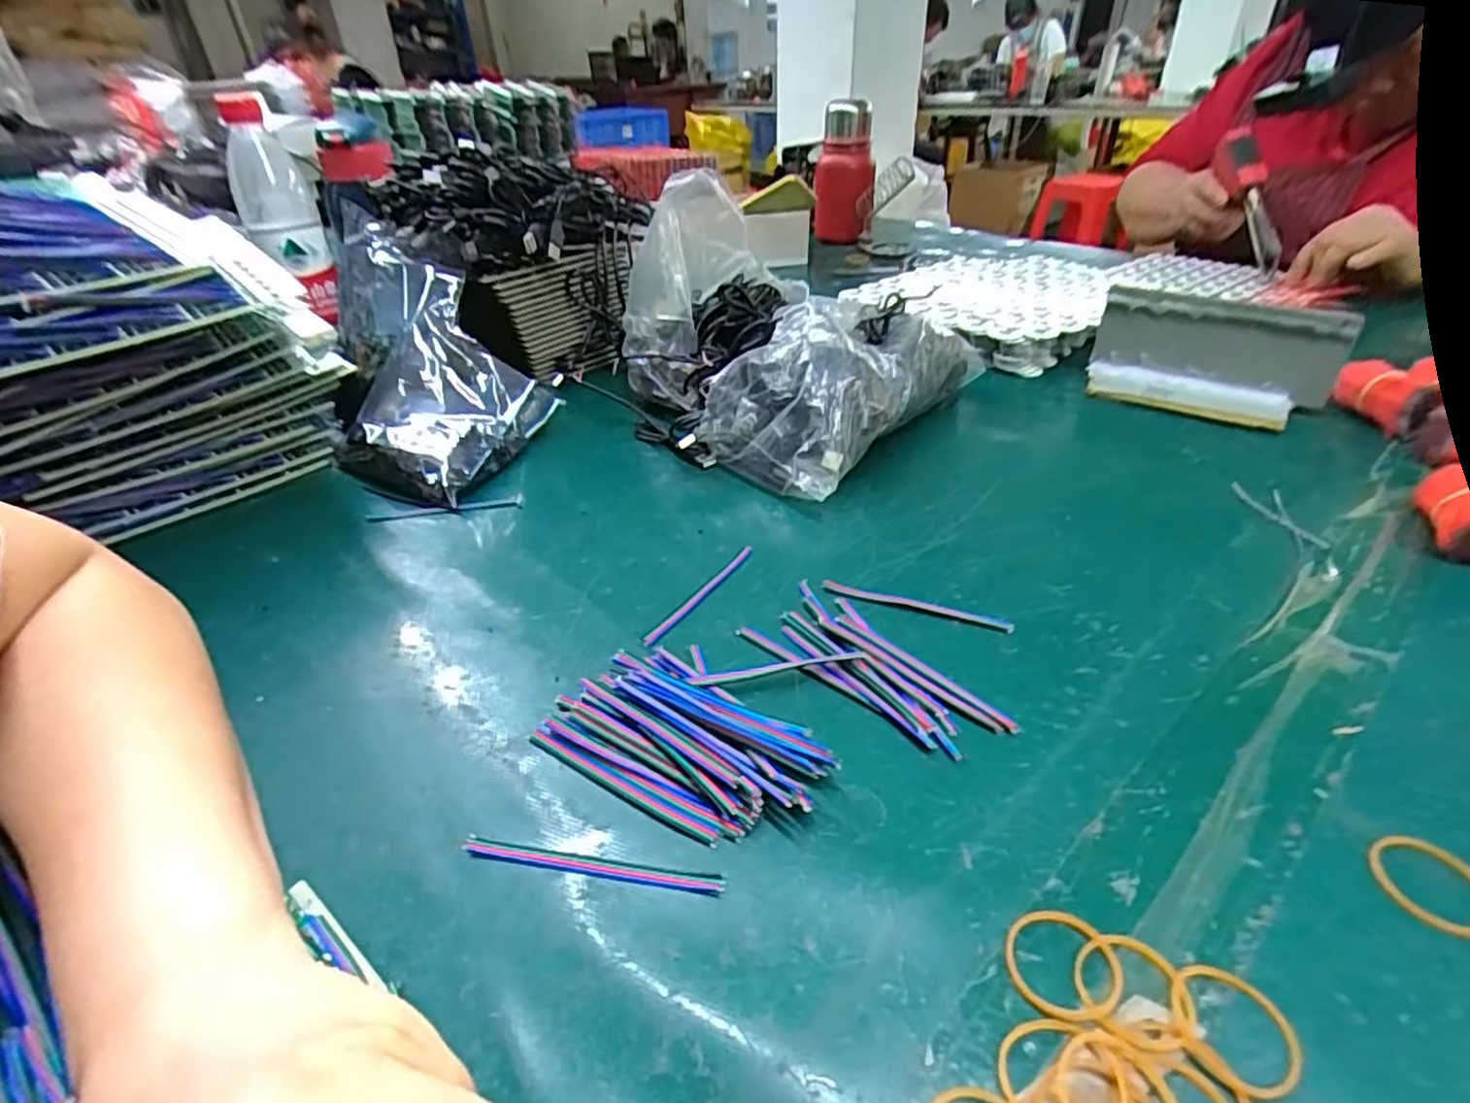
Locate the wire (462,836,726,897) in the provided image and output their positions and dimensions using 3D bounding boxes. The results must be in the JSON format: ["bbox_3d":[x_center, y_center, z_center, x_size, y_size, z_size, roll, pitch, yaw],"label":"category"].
[{"bbox_3d":[-0.053,0.115,0.253,0.098,0.004,0.009,3,35,10],"label":"wire"}]

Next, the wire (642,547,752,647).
[{"bbox_3d":[-0.018,0.023,0.379,0.008,0.004,0.095,20,41,30],"label":"wire"}]

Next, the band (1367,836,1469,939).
[{"bbox_3d":[0.236,0.111,0.232,0.032,0.004,0.033,-3,35,2],"label":"band"}]

